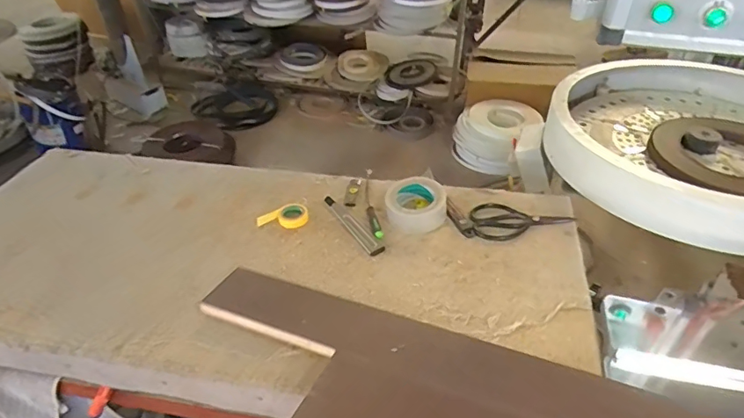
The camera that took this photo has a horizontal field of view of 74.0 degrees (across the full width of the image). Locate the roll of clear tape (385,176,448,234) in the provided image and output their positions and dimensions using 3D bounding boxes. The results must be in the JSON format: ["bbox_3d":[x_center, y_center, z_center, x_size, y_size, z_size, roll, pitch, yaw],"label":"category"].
[{"bbox_3d":[0.086,-0.007,0.937,0.113,0.046,0.123,0,41,0],"label":"roll of clear tape"}]

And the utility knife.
[{"bbox_3d":[-0.036,0.029,0.934,0.029,0.014,0.178,-24,46,-25],"label":"utility knife"}]

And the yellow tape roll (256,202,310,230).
[{"bbox_3d":[-0.169,0.021,0.952,0.094,0.017,0.057,-23,46,-24],"label":"yellow tape roll"}]

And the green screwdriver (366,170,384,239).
[{"bbox_3d":[-0.002,-0.006,0.971,0.020,0.025,0.183,-10,45,-4],"label":"green screwdriver"}]

